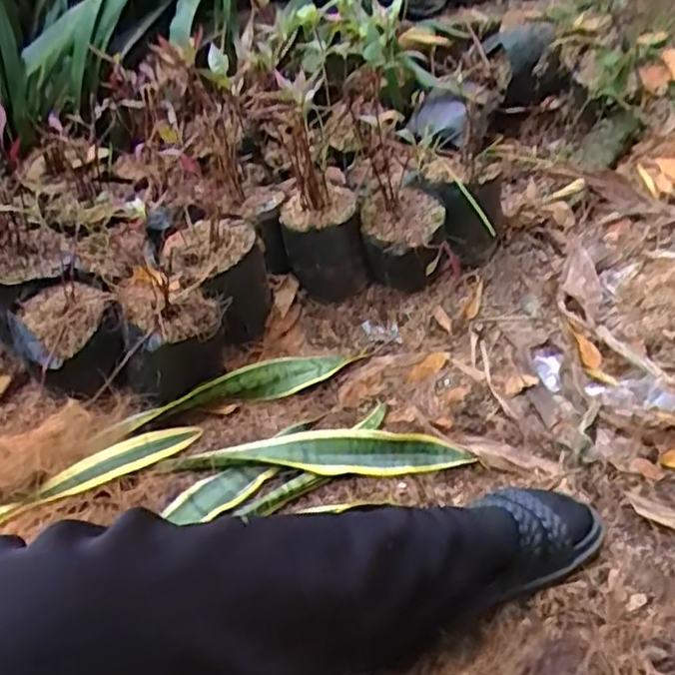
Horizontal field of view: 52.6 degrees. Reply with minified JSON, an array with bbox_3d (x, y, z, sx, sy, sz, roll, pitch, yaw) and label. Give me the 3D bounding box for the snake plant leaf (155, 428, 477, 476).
[{"bbox_3d":[-0.022,0.121,0.738,0.324,0.026,0.048,0,41,-3],"label":"snake plant leaf"}]

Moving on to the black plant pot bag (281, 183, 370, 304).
[{"bbox_3d":[-0.018,-0.128,0.909,0.113,0.126,0.114,-2,41,-6],"label":"black plant pot bag"}]

